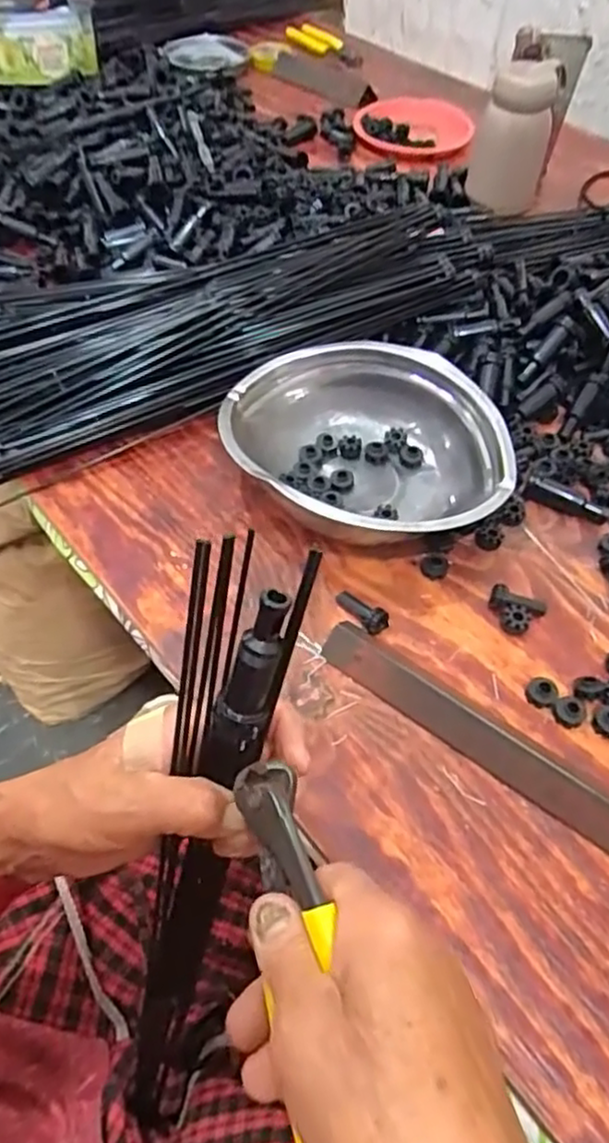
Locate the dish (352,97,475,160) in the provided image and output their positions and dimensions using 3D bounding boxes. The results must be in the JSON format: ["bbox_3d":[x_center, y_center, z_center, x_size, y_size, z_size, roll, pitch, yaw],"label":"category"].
[{"bbox_3d":[0.141,-0.605,0.908,0.142,0.023,0.158,-6,55,-5],"label":"dish"}]

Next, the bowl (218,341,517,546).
[{"bbox_3d":[0.045,-0.089,0.520,0.195,0.069,0.192,1,53,-1],"label":"bowl"}]

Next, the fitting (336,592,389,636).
[{"bbox_3d":[0.038,0.028,0.466,0.041,0.019,0.012,33,59,21],"label":"fitting"}]

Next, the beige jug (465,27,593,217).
[{"bbox_3d":[0.249,-0.514,0.777,0.090,0.146,0.113,19,55,12],"label":"beige jug"}]

